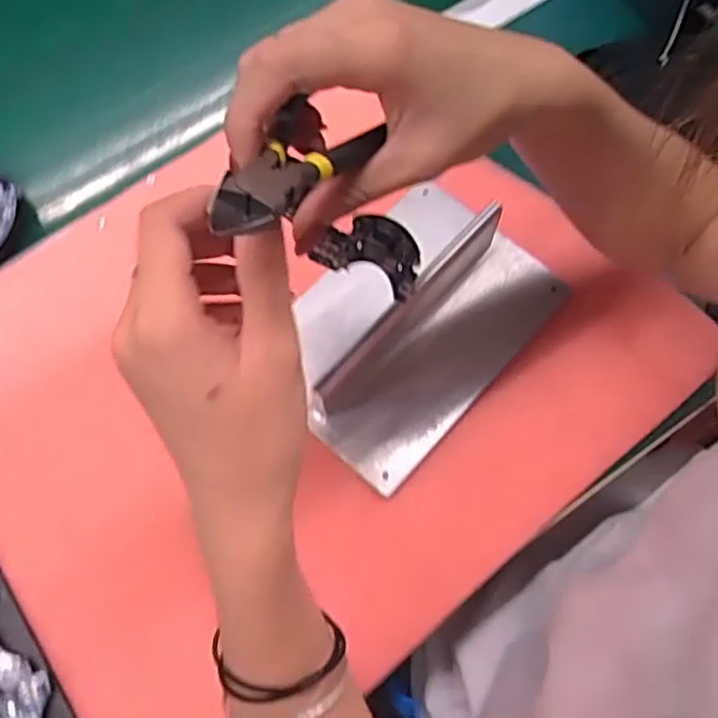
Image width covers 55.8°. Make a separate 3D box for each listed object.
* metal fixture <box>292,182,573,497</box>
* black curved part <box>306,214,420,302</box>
[{"bbox_3d":[0.040,-0.027,0.455,0.122,0.057,0.193,41,77,14],"label":"metal fixture"},{"bbox_3d":[0.008,-0.051,0.319,0.005,0.072,0.032,27,96,39],"label":"black curved part"}]

